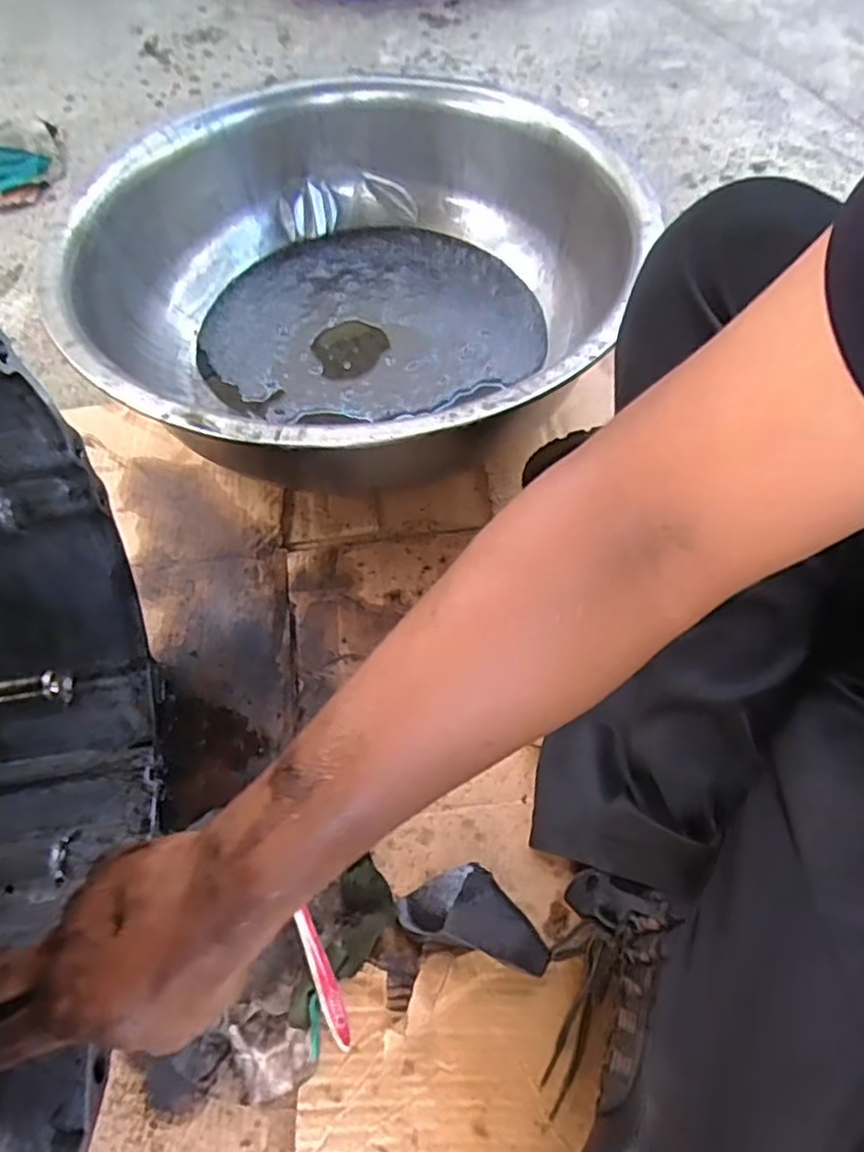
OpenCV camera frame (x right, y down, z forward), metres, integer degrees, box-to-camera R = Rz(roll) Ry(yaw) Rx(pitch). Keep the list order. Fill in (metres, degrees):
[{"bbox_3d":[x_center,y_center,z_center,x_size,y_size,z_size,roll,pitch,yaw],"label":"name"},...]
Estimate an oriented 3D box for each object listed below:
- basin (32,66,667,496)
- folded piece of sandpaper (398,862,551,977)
[{"bbox_3d":[-0.063,-0.268,0.637,0.462,0.163,0.484,-1,62,2],"label":"basin"},{"bbox_3d":[0.030,0.214,0.445,0.095,0.039,0.048,15,64,11],"label":"folded piece of sandpaper"}]

